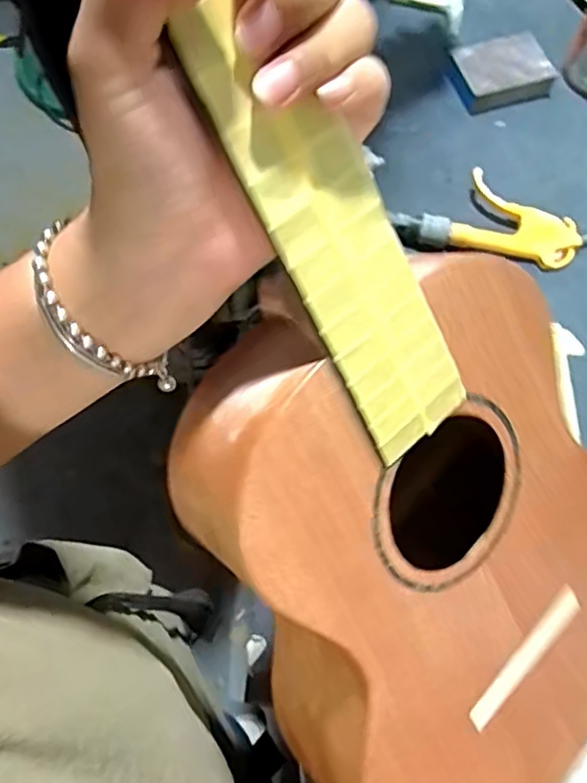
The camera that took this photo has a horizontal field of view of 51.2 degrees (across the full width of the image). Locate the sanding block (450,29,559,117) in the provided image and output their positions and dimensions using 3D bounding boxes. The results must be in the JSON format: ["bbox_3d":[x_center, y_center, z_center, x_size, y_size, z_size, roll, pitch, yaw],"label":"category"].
[{"bbox_3d":[0.227,-0.353,0.677,0.101,0.027,0.079,-15,70,-8],"label":"sanding block"}]

